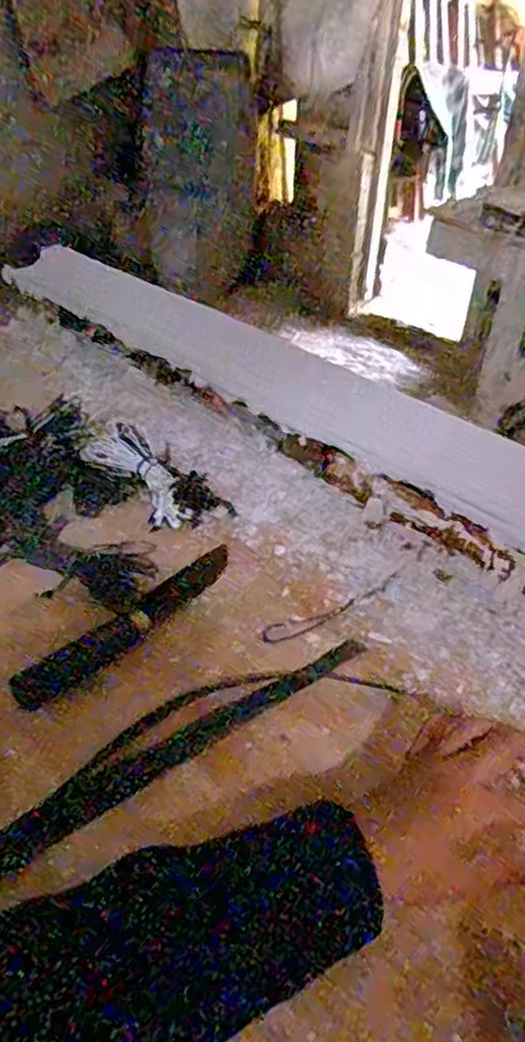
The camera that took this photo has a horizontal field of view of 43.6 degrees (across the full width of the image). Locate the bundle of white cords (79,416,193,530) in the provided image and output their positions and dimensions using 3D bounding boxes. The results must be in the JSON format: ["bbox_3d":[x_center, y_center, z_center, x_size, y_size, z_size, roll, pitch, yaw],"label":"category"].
[{"bbox_3d":[-0.121,-0.040,0.616,0.064,0.050,0.125,-20,45,-23],"label":"bundle of white cords"}]

